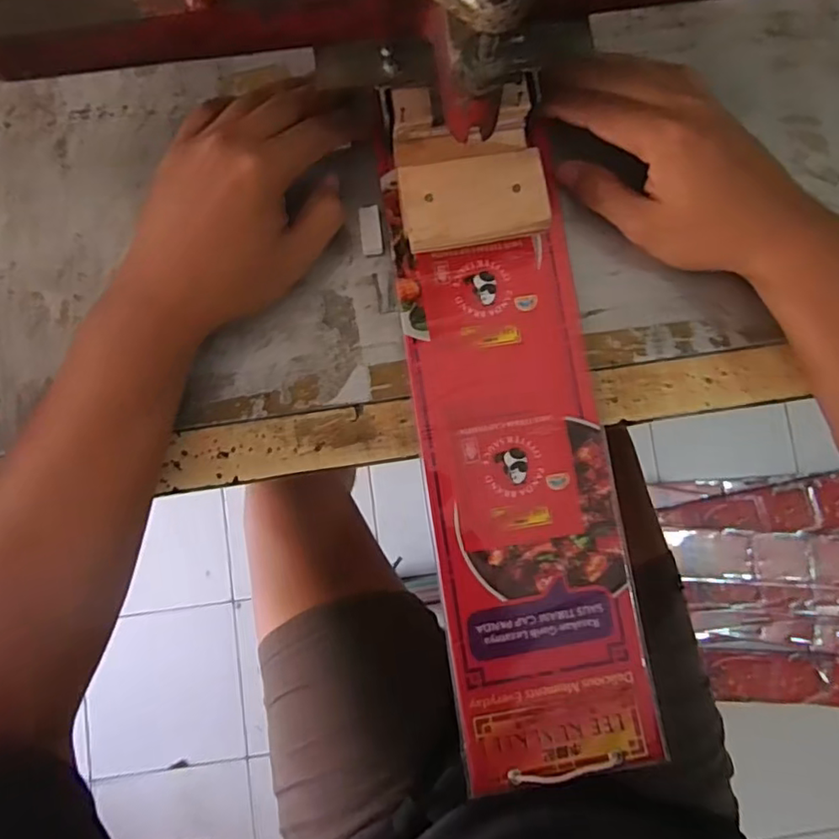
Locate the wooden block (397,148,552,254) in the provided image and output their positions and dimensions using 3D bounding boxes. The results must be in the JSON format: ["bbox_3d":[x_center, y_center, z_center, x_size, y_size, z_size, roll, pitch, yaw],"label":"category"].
[{"bbox_3d":[0.030,-0.123,0.331,0.080,0.006,0.049,-9,84,-3],"label":"wooden block"}]

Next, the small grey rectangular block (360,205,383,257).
[{"bbox_3d":[-0.029,-0.114,0.358,0.012,0.004,0.029,-6,85,-3],"label":"small grey rectangular block"}]

